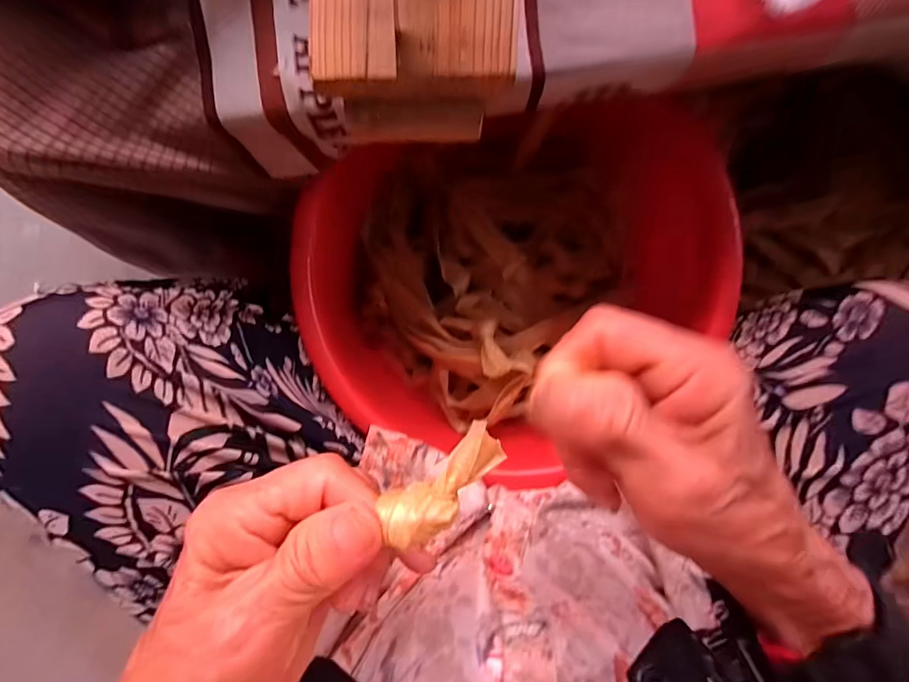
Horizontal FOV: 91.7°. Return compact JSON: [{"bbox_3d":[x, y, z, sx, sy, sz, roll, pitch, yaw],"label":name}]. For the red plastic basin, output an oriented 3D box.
[{"bbox_3d":[0.047,-0.056,0.376,0.312,0.118,0.280,-45,93,4],"label":"red plastic basin"}]

